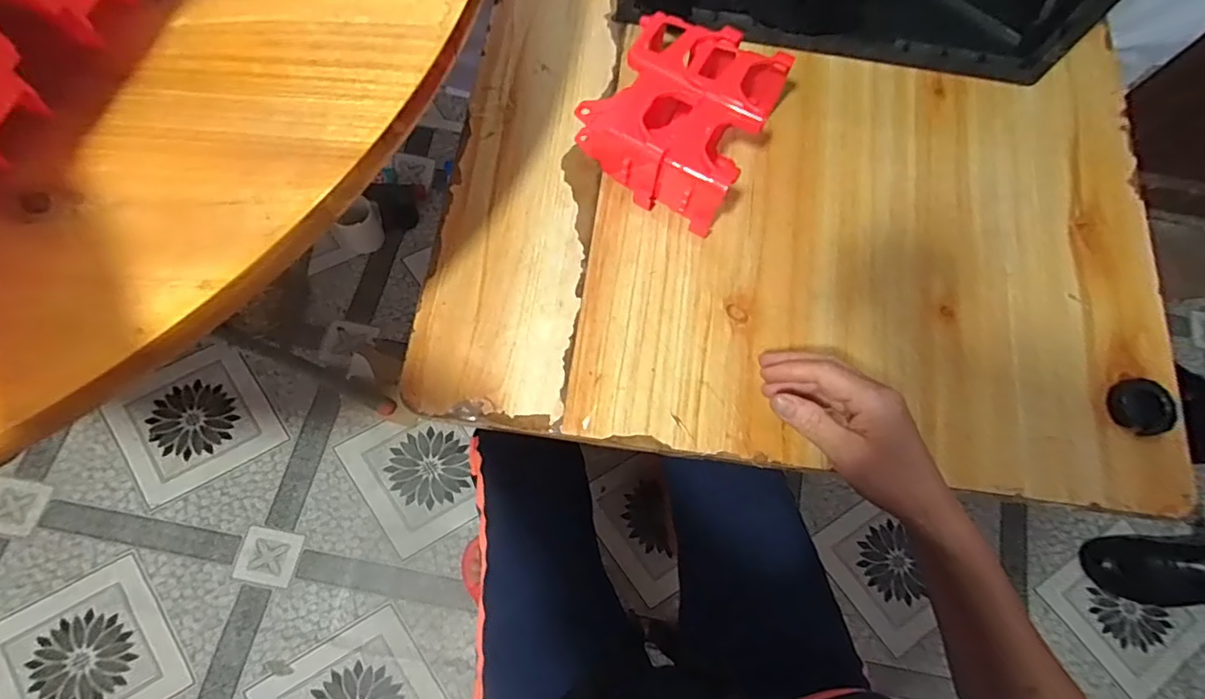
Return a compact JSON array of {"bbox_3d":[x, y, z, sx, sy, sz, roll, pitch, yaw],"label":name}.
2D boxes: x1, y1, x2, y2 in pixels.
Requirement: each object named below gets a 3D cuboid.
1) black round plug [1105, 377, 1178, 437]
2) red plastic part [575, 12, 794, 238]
[{"bbox_3d":[0.460,0.049,0.482,0.052,0.012,0.047,-9,73,-5],"label":"black round plug"},{"bbox_3d":[0.067,-0.202,0.495,0.134,0.078,0.150,28,74,6],"label":"red plastic part"}]

